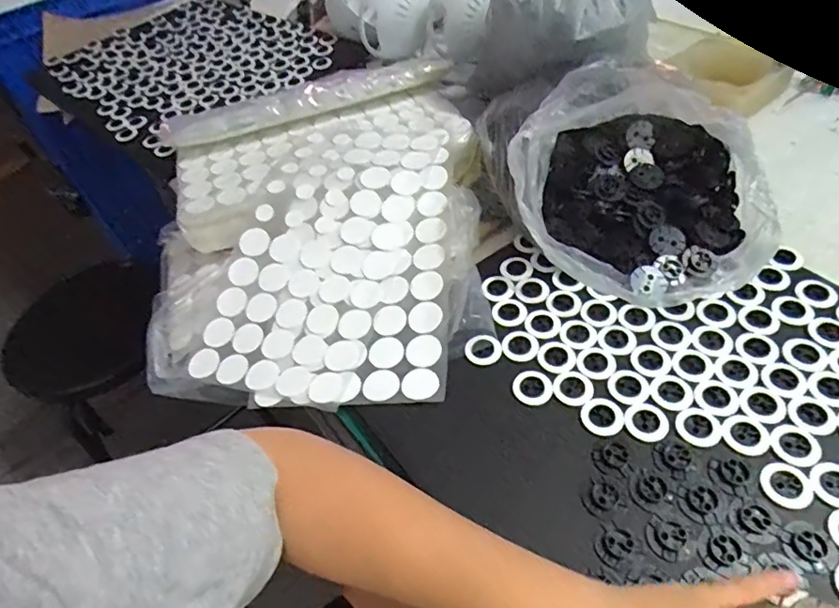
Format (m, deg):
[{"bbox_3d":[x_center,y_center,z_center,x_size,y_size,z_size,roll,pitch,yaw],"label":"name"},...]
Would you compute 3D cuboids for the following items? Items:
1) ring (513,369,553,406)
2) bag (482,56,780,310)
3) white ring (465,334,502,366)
[{"bbox_3d":[0.083,0.060,0.395,0.027,0.004,0.028,-3,50,4],"label":"ring"},{"bbox_3d":[0.162,-0.123,0.450,0.212,0.135,0.213,0,51,6],"label":"bag"},{"bbox_3d":[0.050,0.035,0.418,0.029,0.007,0.024,-12,50,-4],"label":"white ring"}]

